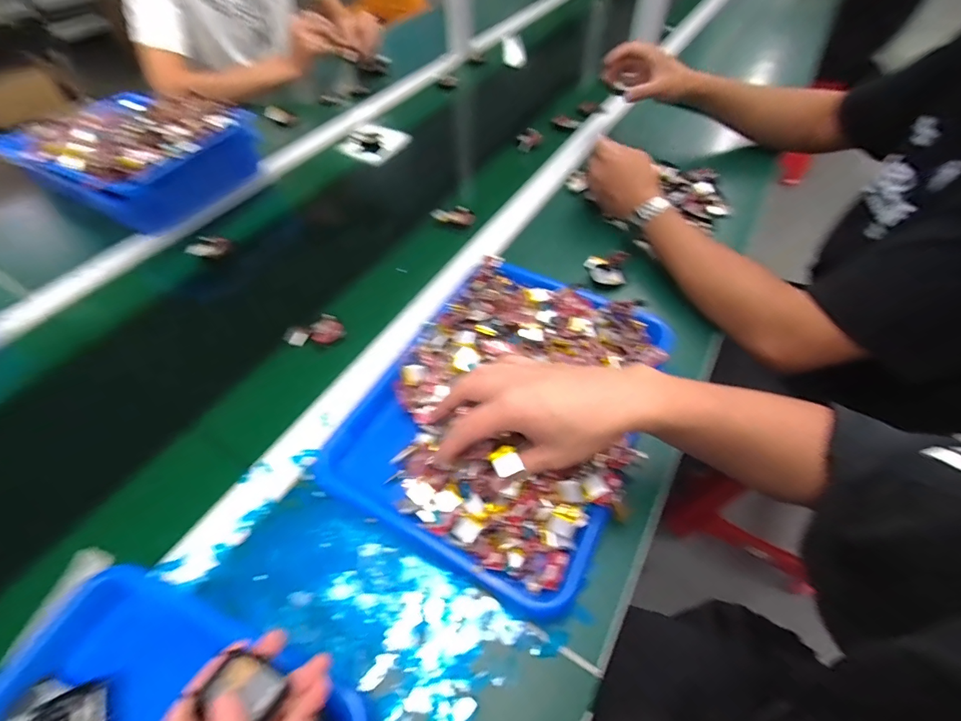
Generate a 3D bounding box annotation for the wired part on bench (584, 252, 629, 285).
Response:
[{"bbox_3d":[0.167,-0.123,0.568,0.052,0.022,0.047,5,53,5],"label":"wired part on bench"}]

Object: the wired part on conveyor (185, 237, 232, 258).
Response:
[{"bbox_3d":[-0.388,-0.163,0.617,0.058,0.022,0.024,-20,53,-34],"label":"wired part on conveyor"}]

